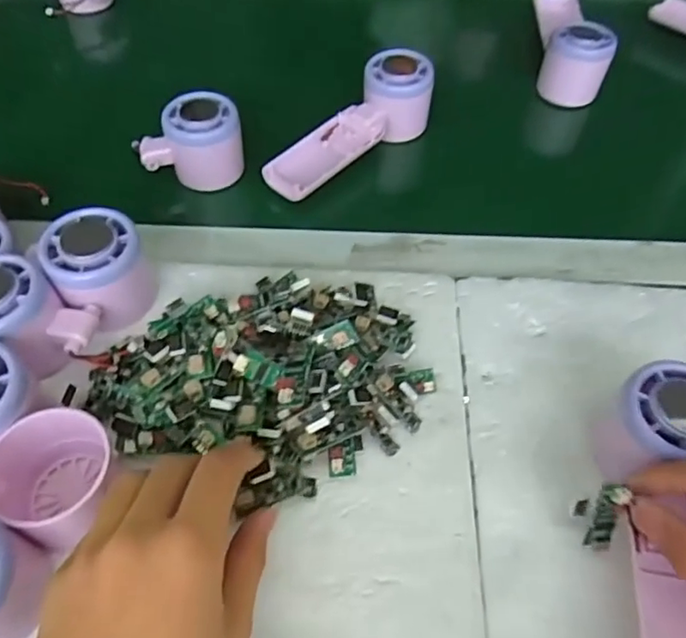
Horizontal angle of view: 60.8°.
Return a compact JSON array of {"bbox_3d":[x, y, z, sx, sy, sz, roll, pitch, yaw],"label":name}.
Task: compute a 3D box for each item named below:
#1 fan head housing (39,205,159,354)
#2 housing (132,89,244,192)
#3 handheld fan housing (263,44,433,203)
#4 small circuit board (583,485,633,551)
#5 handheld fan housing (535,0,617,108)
[{"bbox_3d":[-0.143,-0.021,0.350,0.056,0.053,0.078,-16,59,-13],"label":"fan head housing"},{"bbox_3d":[-0.119,-0.139,0.454,0.077,0.050,0.053,7,57,1],"label":"housing"},{"bbox_3d":[0.006,-0.155,0.470,0.056,0.054,0.159,38,63,20],"label":"handheld fan housing"},{"bbox_3d":[0.127,0.096,0.282,0.013,0.037,0.008,8,28,2],"label":"small circuit board"},{"bbox_3d":[0.213,-0.280,0.561,0.055,0.054,0.147,2,57,-2],"label":"handheld fan housing"}]

